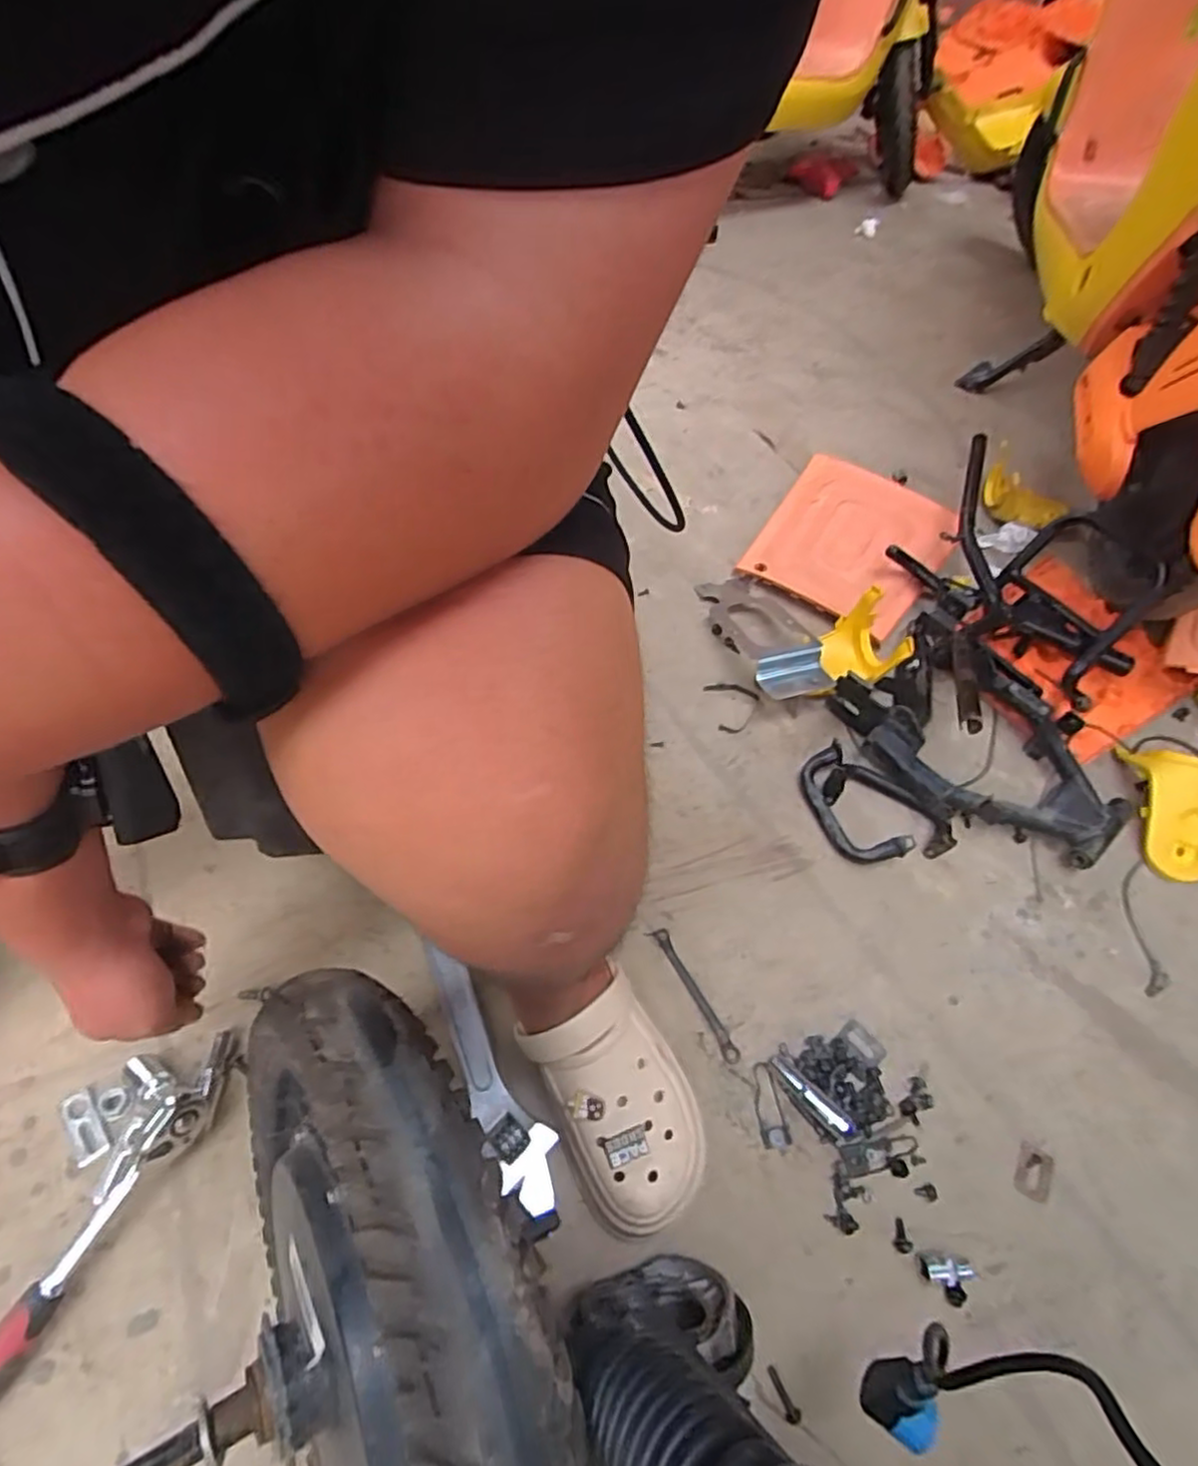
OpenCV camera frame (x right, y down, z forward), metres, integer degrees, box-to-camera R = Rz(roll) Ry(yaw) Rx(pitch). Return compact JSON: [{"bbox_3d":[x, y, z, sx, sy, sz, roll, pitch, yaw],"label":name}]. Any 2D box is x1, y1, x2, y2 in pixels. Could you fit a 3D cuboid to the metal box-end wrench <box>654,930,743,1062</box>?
[{"bbox_3d":[0.096,0.257,0.677,0.016,0.006,0.138,-21,59,-18],"label":"metal box-end wrench"}]

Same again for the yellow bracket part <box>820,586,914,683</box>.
[{"bbox_3d":[0.341,-0.114,0.892,0.049,0.108,0.112,-11,56,-12],"label":"yellow bracket part"}]

